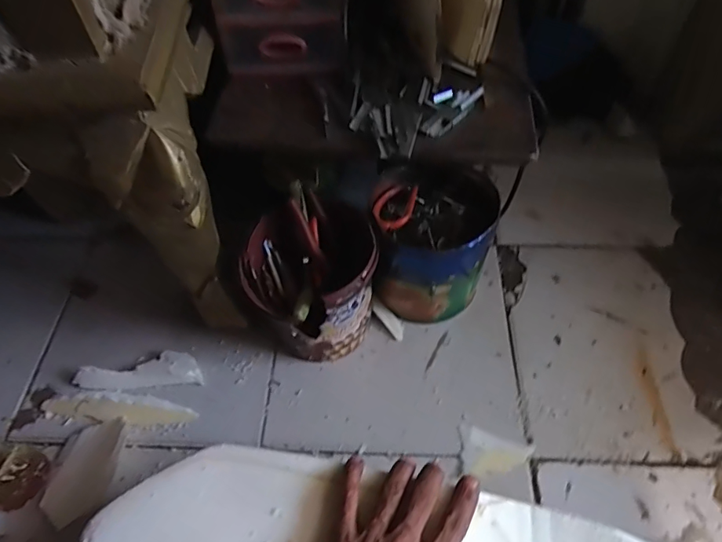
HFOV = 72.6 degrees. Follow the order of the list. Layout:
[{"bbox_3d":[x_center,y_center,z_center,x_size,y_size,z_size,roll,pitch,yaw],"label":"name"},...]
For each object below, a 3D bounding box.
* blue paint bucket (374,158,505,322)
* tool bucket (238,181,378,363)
[{"bbox_3d":[0.083,-0.033,0.625,0.144,0.154,0.142,-1,56,1],"label":"blue paint bucket"},{"bbox_3d":[-0.058,0.014,0.592,0.151,0.167,0.167,-4,56,-1],"label":"tool bucket"}]

